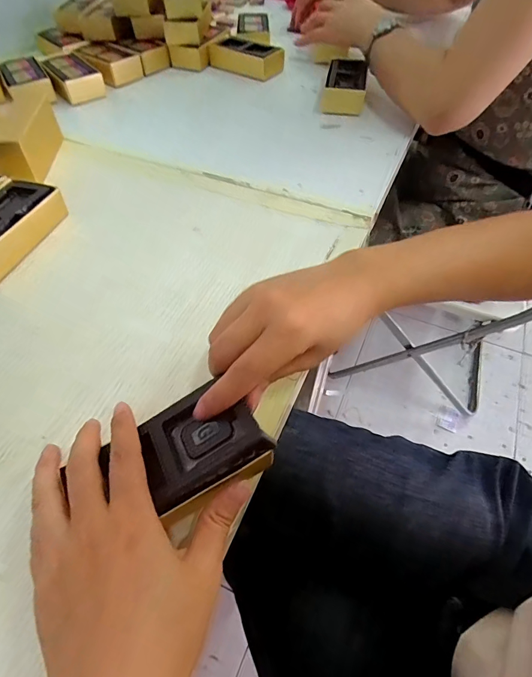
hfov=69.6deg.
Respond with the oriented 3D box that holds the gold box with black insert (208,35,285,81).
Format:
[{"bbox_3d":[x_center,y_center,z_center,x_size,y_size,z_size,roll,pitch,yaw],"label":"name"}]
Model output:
[{"bbox_3d":[-0.030,-0.459,0.626,0.117,0.034,0.065,27,59,19],"label":"gold box with black insert"}]

